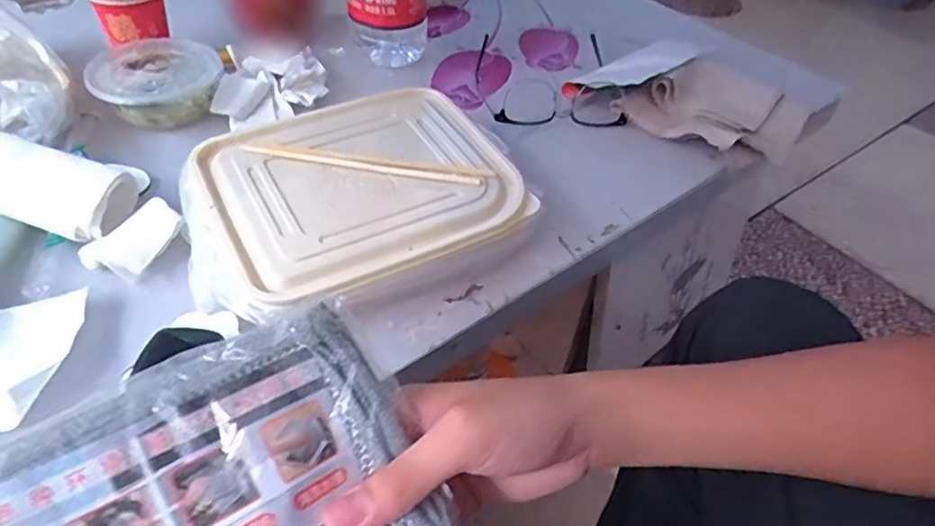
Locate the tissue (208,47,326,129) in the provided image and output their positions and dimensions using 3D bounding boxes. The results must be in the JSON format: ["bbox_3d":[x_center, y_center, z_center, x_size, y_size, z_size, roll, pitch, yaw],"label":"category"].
[{"bbox_3d":[-0.190,-0.173,0.588,0.087,0.025,0.115,9,46,3],"label":"tissue"}]

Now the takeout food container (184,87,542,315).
[{"bbox_3d":[-0.090,-0.050,0.470,0.250,0.052,0.201,-21,51,-24],"label":"takeout food container"}]

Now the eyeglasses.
[{"bbox_3d":[0.086,-0.198,0.640,0.144,0.041,0.147,0,46,-5],"label":"eyeglasses"}]

